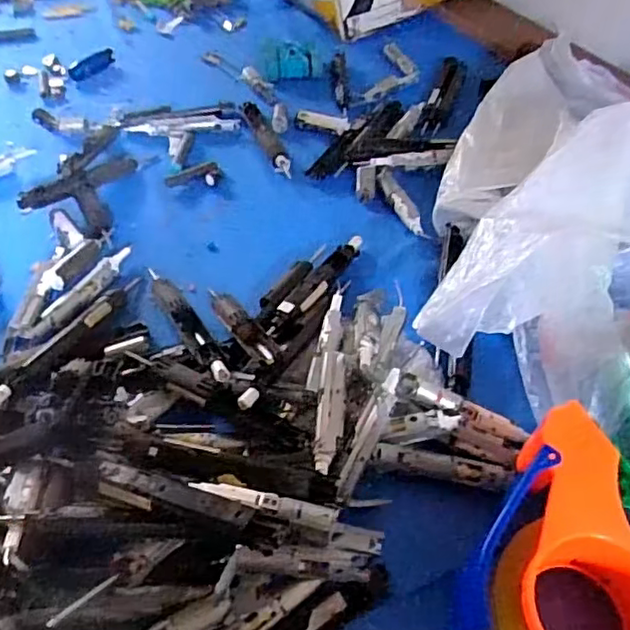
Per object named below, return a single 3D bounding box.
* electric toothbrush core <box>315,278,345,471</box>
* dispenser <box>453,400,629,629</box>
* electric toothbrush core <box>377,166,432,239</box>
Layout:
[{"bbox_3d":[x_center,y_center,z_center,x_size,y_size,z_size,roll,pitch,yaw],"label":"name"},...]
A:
[{"bbox_3d":[0.012,0.037,0.456,0.019,0.026,0.168,0,49,2],"label":"electric toothbrush core"},{"bbox_3d":[0.137,0.142,0.360,0.112,0.058,0.170,-8,64,-5],"label":"dispenser"},{"bbox_3d":[0.086,-0.117,0.635,0.019,0.009,0.113,-14,50,-10],"label":"electric toothbrush core"}]

